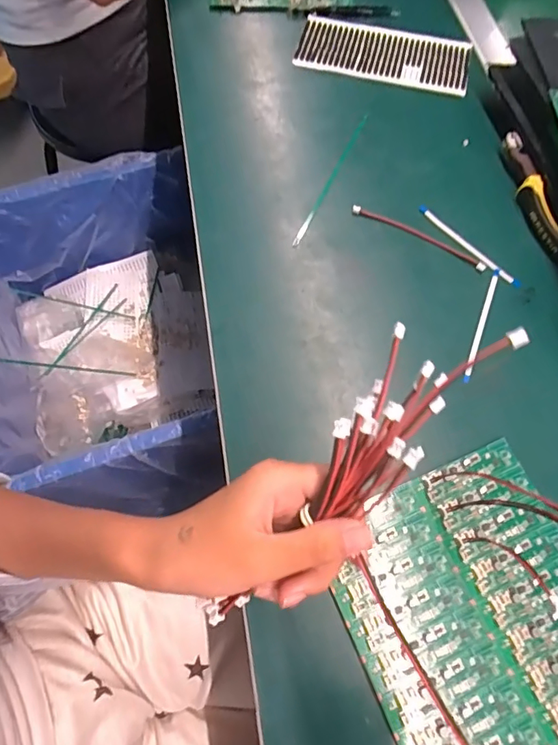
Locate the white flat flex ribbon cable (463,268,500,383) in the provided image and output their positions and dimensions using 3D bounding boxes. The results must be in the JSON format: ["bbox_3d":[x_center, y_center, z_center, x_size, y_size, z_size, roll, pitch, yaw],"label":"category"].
[{"bbox_3d":[0.176,-0.043,0.419,0.006,0.004,0.117,21,68,9],"label":"white flat flex ribbon cable"}]

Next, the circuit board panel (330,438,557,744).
[{"bbox_3d":[0.134,0.164,0.322,0.165,0.009,0.192,-21,68,-9],"label":"circuit board panel"}]

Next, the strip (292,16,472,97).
[{"bbox_3d":[0.120,-0.368,0.555,0.193,0.006,0.093,15,68,6],"label":"strip"}]

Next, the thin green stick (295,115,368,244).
[{"bbox_3d":[0.054,-0.196,0.483,0.007,0.006,0.189,23,69,10],"label":"thin green stick"}]

